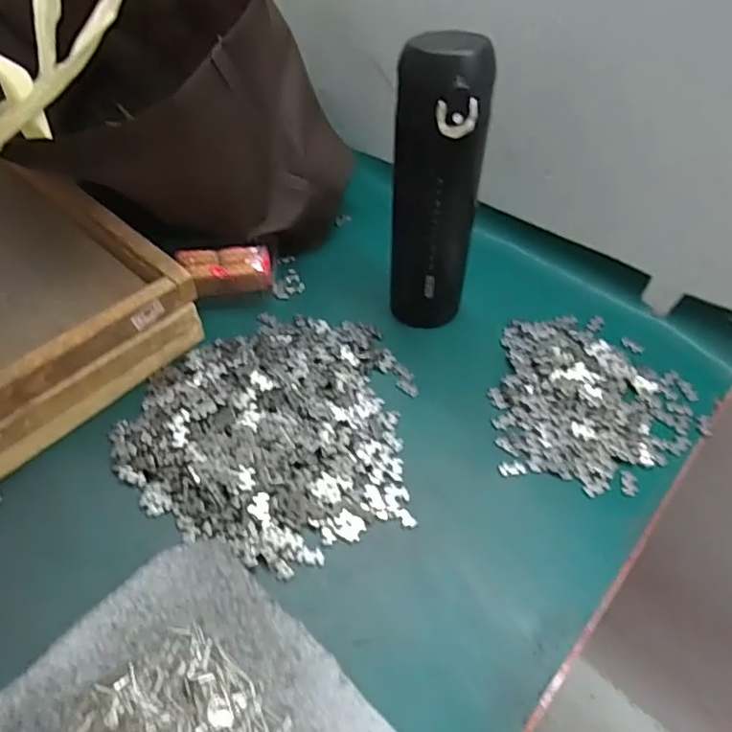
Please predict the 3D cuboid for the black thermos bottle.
[{"bbox_3d":[0.053,-0.124,0.442,0.052,0.226,0.057,0,49,0],"label":"black thermos bottle"}]

